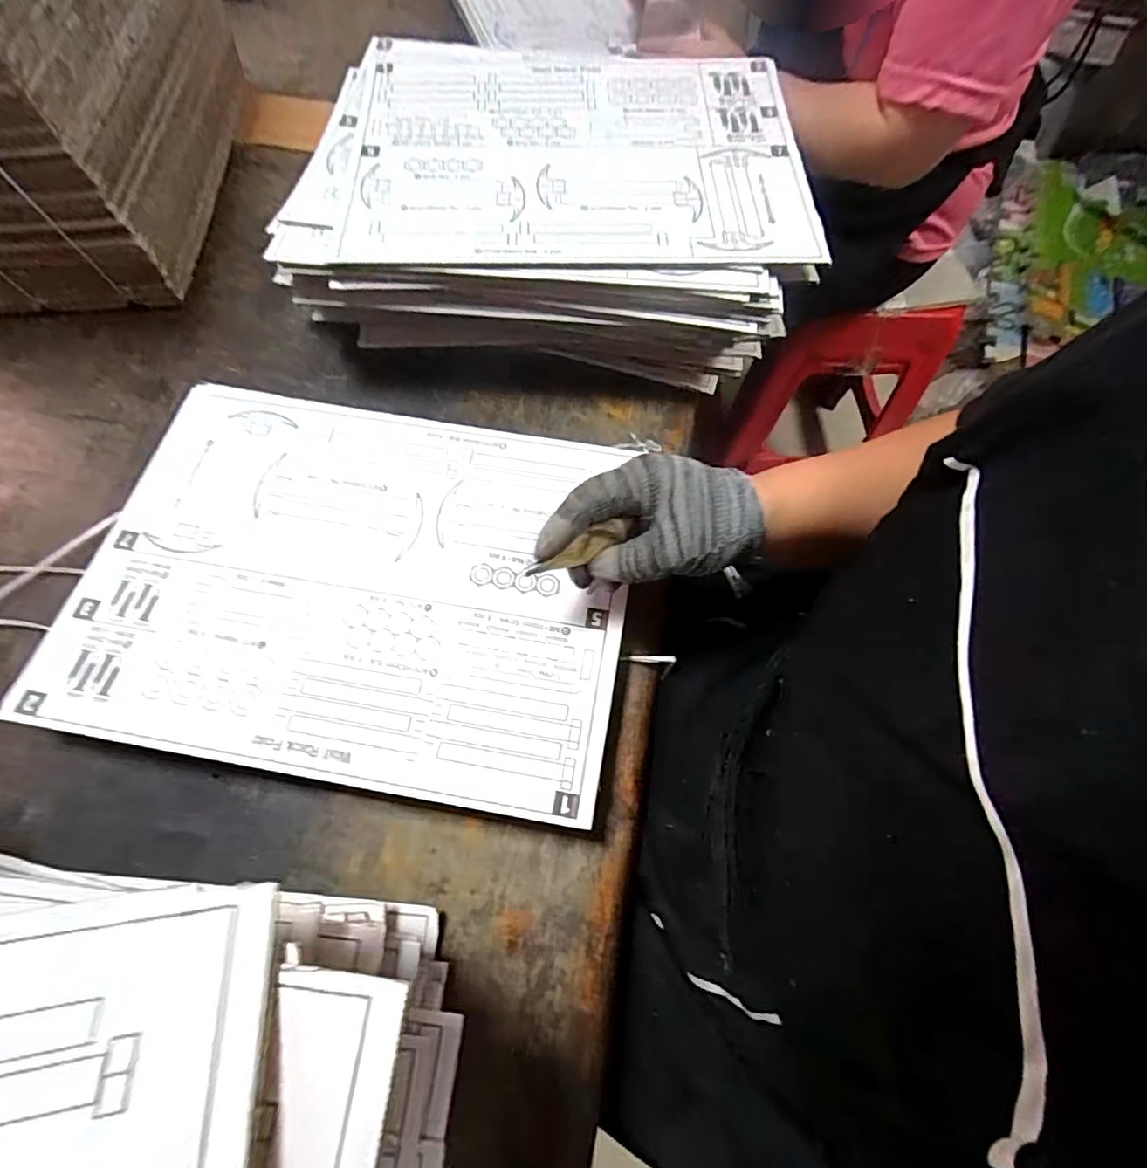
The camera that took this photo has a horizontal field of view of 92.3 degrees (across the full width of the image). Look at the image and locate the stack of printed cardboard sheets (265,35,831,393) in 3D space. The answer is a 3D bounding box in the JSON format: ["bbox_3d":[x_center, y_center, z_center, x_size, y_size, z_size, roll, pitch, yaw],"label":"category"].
[{"bbox_3d":[-0.015,-0.345,0.518,0.419,0.118,0.325,5,66,1],"label":"stack of printed cardboard sheets"}]

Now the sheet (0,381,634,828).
[{"bbox_3d":[-0.153,-0.009,0.395,0.375,0.008,0.276,10,66,3],"label":"sheet"}]

